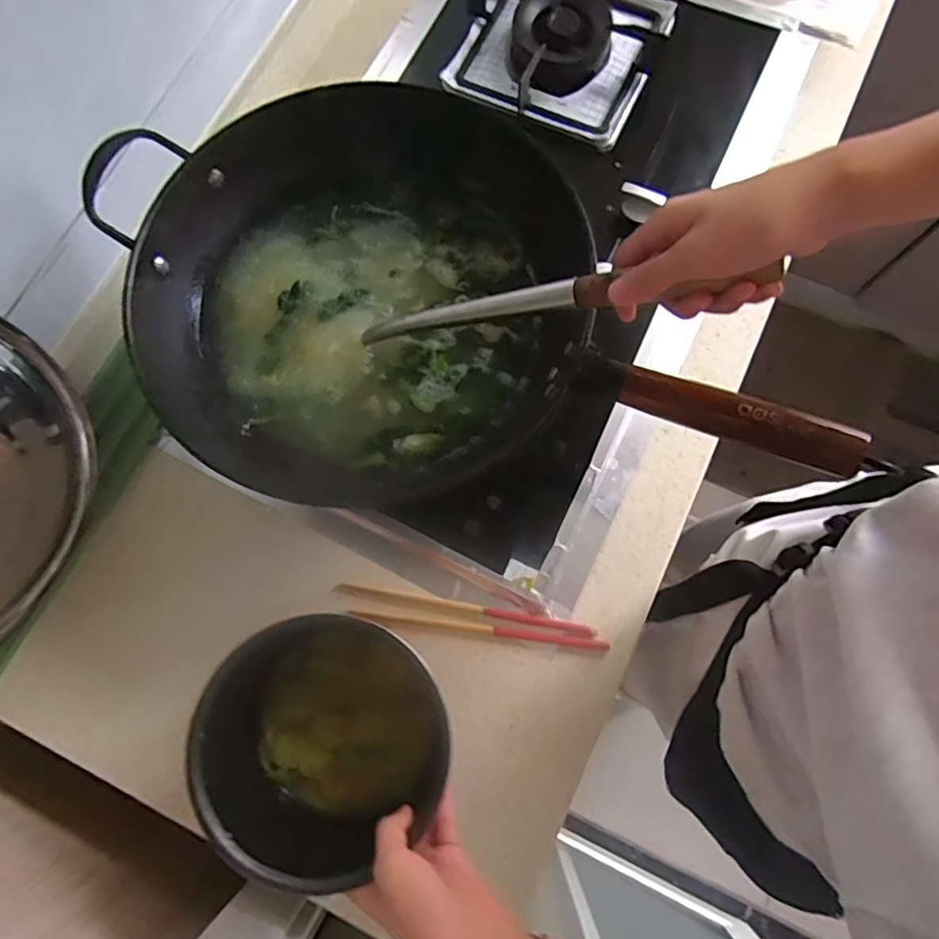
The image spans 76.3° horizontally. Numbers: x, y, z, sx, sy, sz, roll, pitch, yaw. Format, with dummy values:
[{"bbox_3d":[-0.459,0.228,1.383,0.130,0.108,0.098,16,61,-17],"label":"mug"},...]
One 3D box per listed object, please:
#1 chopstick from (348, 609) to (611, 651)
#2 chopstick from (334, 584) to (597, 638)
[{"bbox_3d":[0.008,0.146,0.546,0.232,0.004,0.010,7,77,3],"label":"chopstick"},{"bbox_3d":[-0.005,0.127,0.551,0.239,0.004,0.010,9,77,4],"label":"chopstick"}]

